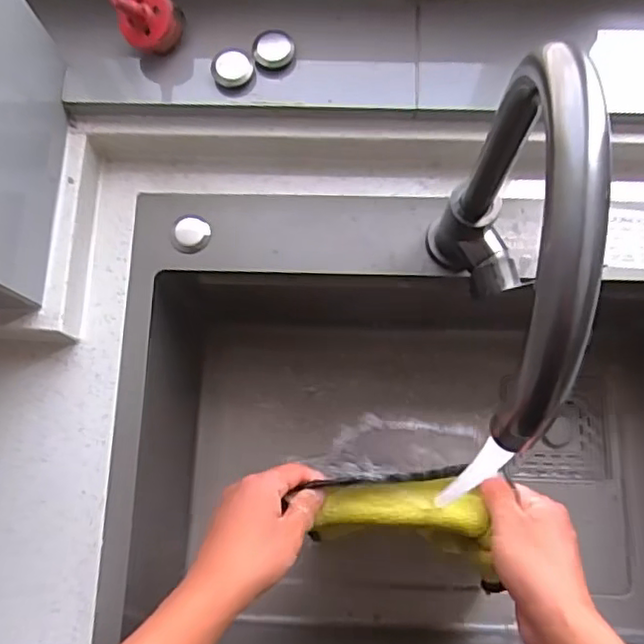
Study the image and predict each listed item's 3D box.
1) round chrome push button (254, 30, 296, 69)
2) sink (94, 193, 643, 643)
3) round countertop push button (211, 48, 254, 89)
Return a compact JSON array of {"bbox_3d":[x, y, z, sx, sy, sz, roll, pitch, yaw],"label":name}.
[{"bbox_3d":[-0.041,-0.239,0.547,0.034,0.015,0.032,-1,77,3],"label":"round chrome push button"},{"bbox_3d":[0.119,0.128,0.643,0.589,0.241,0.441,1,78,3],"label":"sink"},{"bbox_3d":[-0.077,-0.219,0.541,0.035,0.016,0.031,2,78,3],"label":"round countertop push button"}]

